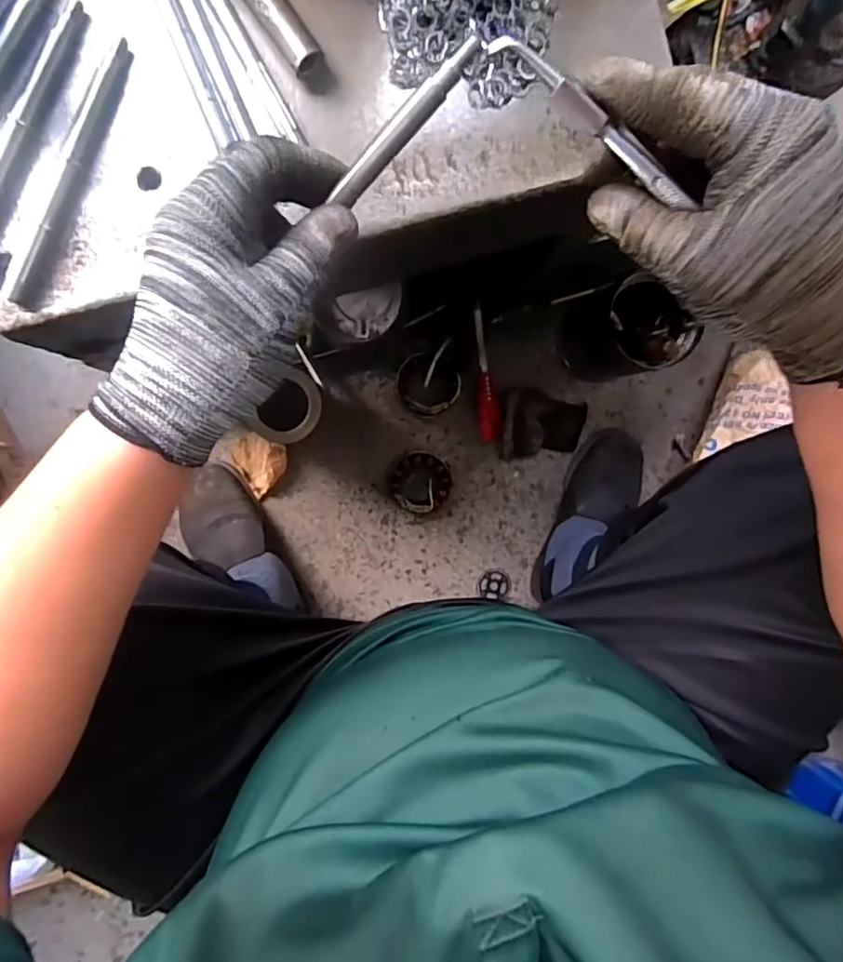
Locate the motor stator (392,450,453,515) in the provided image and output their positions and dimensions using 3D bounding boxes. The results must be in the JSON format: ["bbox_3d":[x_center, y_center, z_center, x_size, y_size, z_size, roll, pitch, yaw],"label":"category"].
[{"bbox_3d":[0.002,0.001,0.803,0.087,0.040,0.082,0,94,-7],"label":"motor stator"}]

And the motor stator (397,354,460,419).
[{"bbox_3d":[0.009,-0.131,0.790,0.080,0.047,0.081,0,94,-7],"label":"motor stator"}]

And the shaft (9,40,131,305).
[{"bbox_3d":[-0.206,-0.179,0.336,0.011,0.007,0.160,23,91,-8],"label":"shaft"}]

